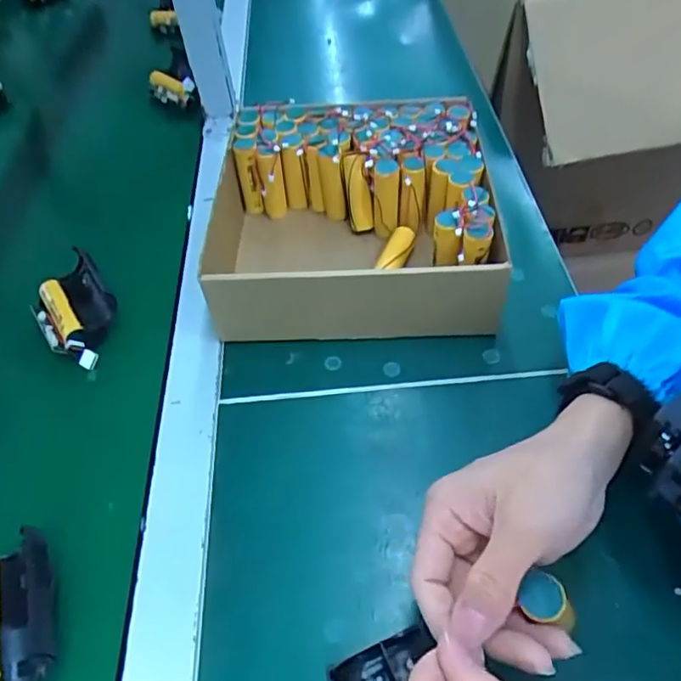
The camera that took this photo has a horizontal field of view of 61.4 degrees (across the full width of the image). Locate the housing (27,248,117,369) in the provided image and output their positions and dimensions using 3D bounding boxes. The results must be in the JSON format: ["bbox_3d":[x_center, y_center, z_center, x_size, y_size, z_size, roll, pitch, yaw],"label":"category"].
[{"bbox_3d":[-0.219,-0.027,0.471,0.059,0.033,0.103,-29,54,-20],"label":"housing"}]

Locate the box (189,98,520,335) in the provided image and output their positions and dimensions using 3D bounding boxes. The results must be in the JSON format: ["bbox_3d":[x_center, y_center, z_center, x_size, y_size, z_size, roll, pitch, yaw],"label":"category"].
[{"bbox_3d":[0.012,-0.111,0.502,0.219,0.083,0.231,-2,50,2],"label":"box"}]

